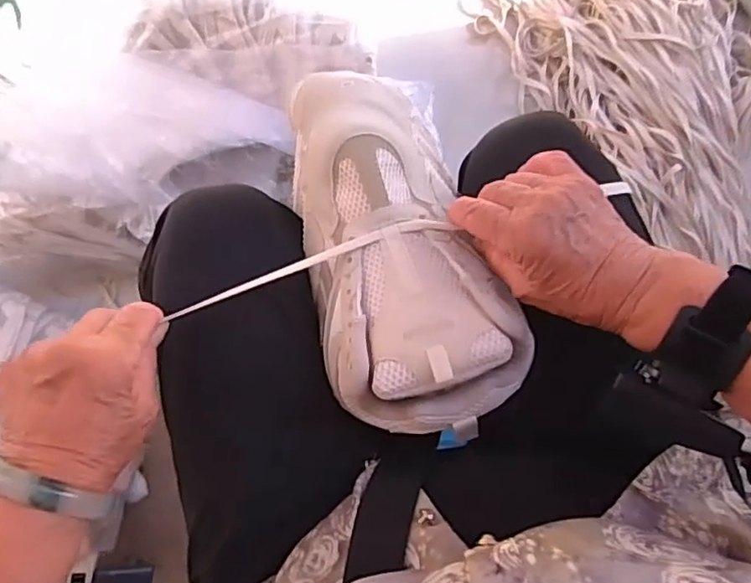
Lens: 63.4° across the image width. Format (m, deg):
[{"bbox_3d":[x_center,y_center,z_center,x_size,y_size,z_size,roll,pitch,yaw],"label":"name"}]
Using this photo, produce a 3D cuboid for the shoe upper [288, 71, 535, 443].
[{"bbox_3d":[0.007,-0.039,0.393,0.114,0.061,0.257,-19,70,0],"label":"shoe upper"}]

